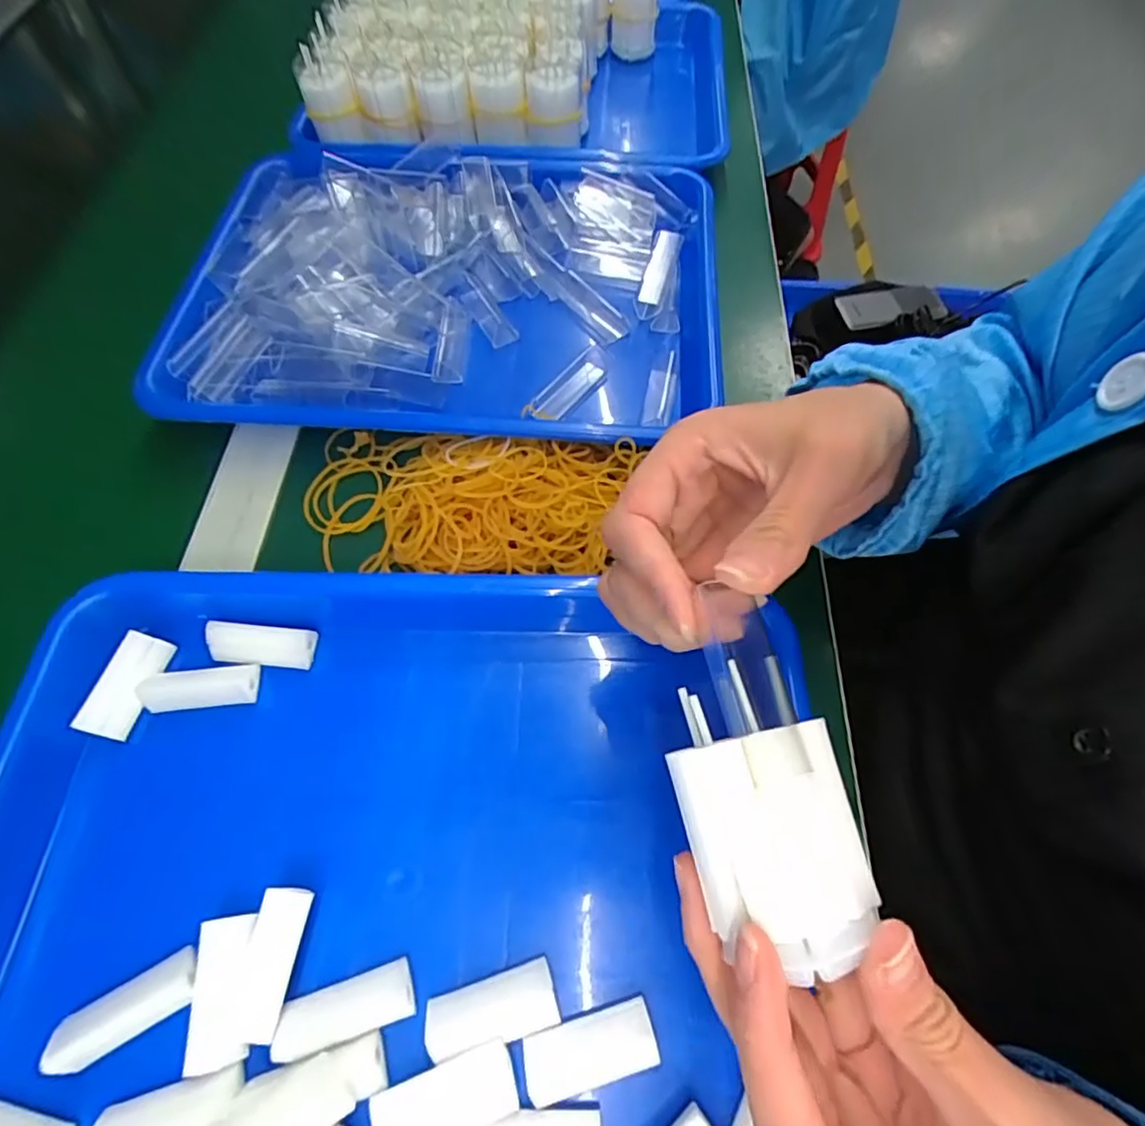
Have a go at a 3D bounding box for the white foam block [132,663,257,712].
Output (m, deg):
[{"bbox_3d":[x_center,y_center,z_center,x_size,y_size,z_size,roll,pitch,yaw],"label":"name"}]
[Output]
[{"bbox_3d":[-0.167,0.054,0.267,0.046,0.012,0.018,-6,63,-2],"label":"white foam block"}]

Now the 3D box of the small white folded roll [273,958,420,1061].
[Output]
[{"bbox_3d":[-0.081,0.159,0.213,0.046,0.010,0.018,-17,64,-8],"label":"small white folded roll"}]

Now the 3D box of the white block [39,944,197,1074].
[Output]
[{"bbox_3d":[-0.159,0.159,0.212,0.044,0.012,0.019,-27,65,-12],"label":"white block"}]

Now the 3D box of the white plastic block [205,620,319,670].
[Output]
[{"bbox_3d":[-0.145,0.037,0.277,0.047,0.012,0.017,3,63,3],"label":"white plastic block"}]

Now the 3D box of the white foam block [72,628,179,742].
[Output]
[{"bbox_3d":[-0.199,0.054,0.266,0.021,0.010,0.045,27,58,-26],"label":"white foam block"}]

